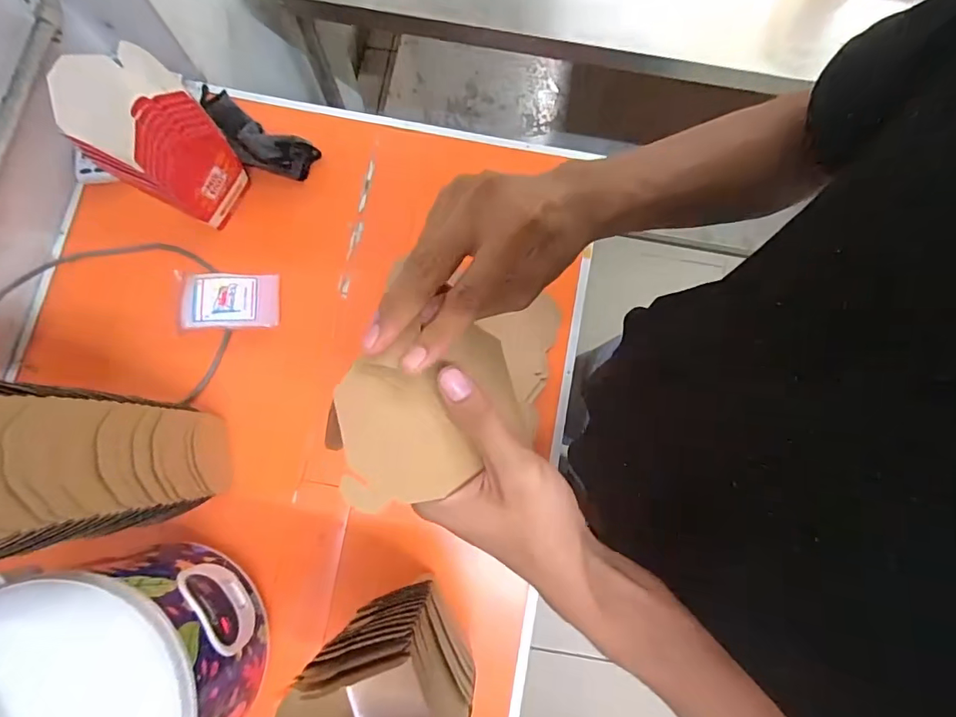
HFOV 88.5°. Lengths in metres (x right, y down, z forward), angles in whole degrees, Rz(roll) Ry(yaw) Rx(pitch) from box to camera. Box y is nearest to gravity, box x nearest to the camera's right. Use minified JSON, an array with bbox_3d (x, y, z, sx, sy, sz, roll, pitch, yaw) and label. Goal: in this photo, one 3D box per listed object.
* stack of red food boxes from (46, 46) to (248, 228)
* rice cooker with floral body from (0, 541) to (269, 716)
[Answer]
[{"bbox_3d":[-0.386,-0.257,0.609,0.101,0.218,0.125,37,81,6],"label":"stack of red food boxes"},{"bbox_3d":[-0.363,0.318,0.479,0.220,0.212,0.229,0,79,-1],"label":"rice cooker with floral body"}]

